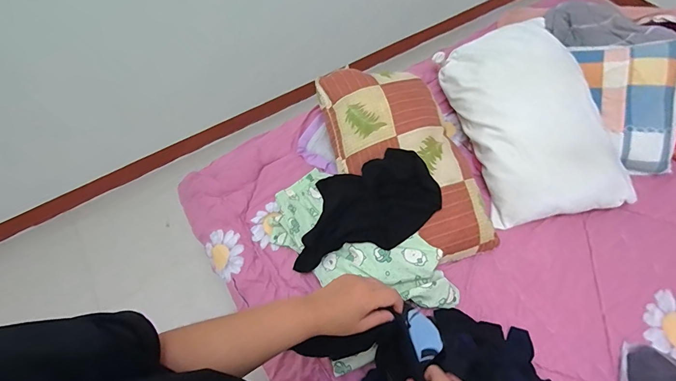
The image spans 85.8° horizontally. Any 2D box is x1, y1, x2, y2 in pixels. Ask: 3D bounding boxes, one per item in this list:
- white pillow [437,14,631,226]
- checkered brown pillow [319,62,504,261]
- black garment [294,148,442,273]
[{"bbox_3d":[0.539,-0.219,1.023,0.347,0.214,0.571,-10,58,-5],"label":"white pillow"},{"bbox_3d":[0.177,-0.095,0.981,0.319,0.161,0.584,-21,60,-11],"label":"checkered brown pillow"},{"bbox_3d":[0.068,0.044,0.924,0.362,0.144,0.250,-5,58,-2],"label":"black garment"}]

